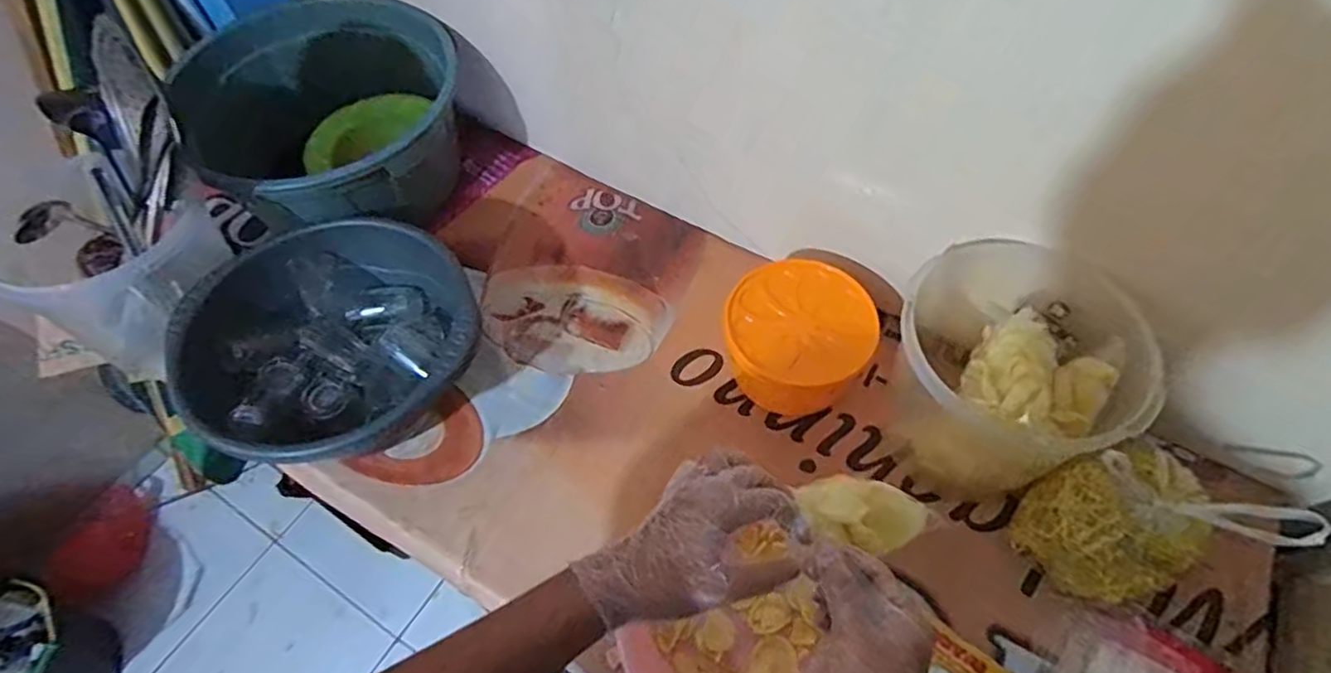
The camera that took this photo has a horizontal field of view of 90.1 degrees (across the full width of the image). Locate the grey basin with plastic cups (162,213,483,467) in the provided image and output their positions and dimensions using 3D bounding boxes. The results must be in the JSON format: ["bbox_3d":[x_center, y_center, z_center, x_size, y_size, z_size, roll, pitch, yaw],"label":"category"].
[{"bbox_3d":[-0.414,0.020,0.878,0.327,0.161,0.338,-1,58,1],"label":"grey basin with plastic cups"}]

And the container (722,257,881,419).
[{"bbox_3d":[0.174,0.004,0.899,0.183,0.123,0.168,-1,58,1],"label":"container"}]

